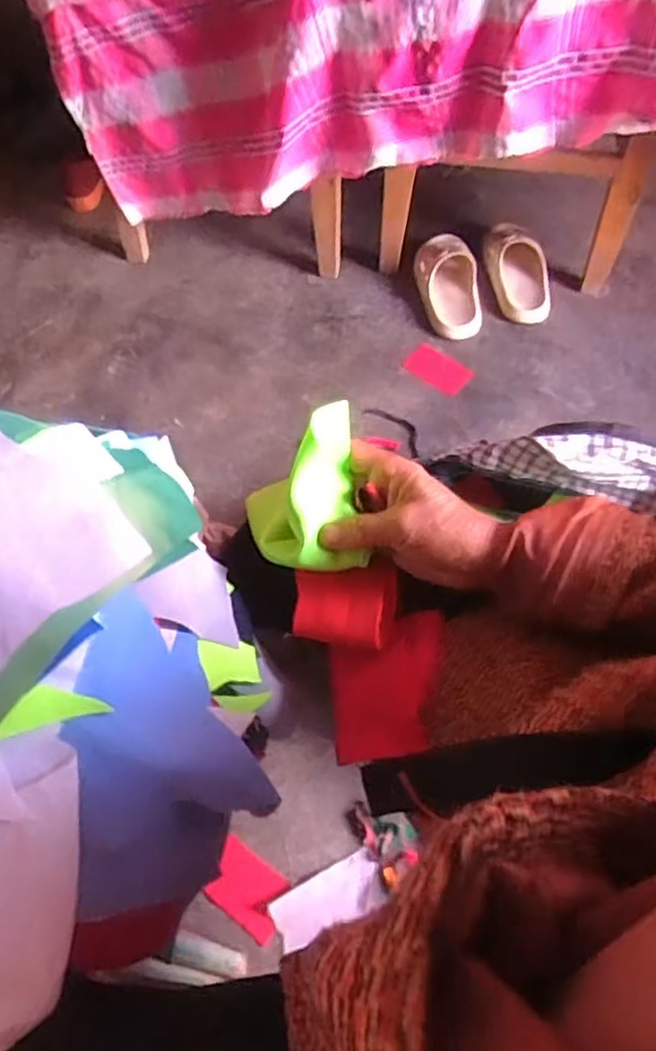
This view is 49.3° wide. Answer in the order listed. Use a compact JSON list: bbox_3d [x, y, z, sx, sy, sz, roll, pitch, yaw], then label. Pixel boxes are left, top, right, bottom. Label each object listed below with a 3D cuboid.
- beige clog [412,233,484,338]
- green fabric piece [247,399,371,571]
[{"bbox_3d":[0.203,-0.400,1.192,0.095,0.061,0.200,-8,60,-5],"label":"beige clog"},{"bbox_3d":[-0.013,-0.021,0.463,0.069,0.071,0.081,-9,60,-6],"label":"green fabric piece"}]

